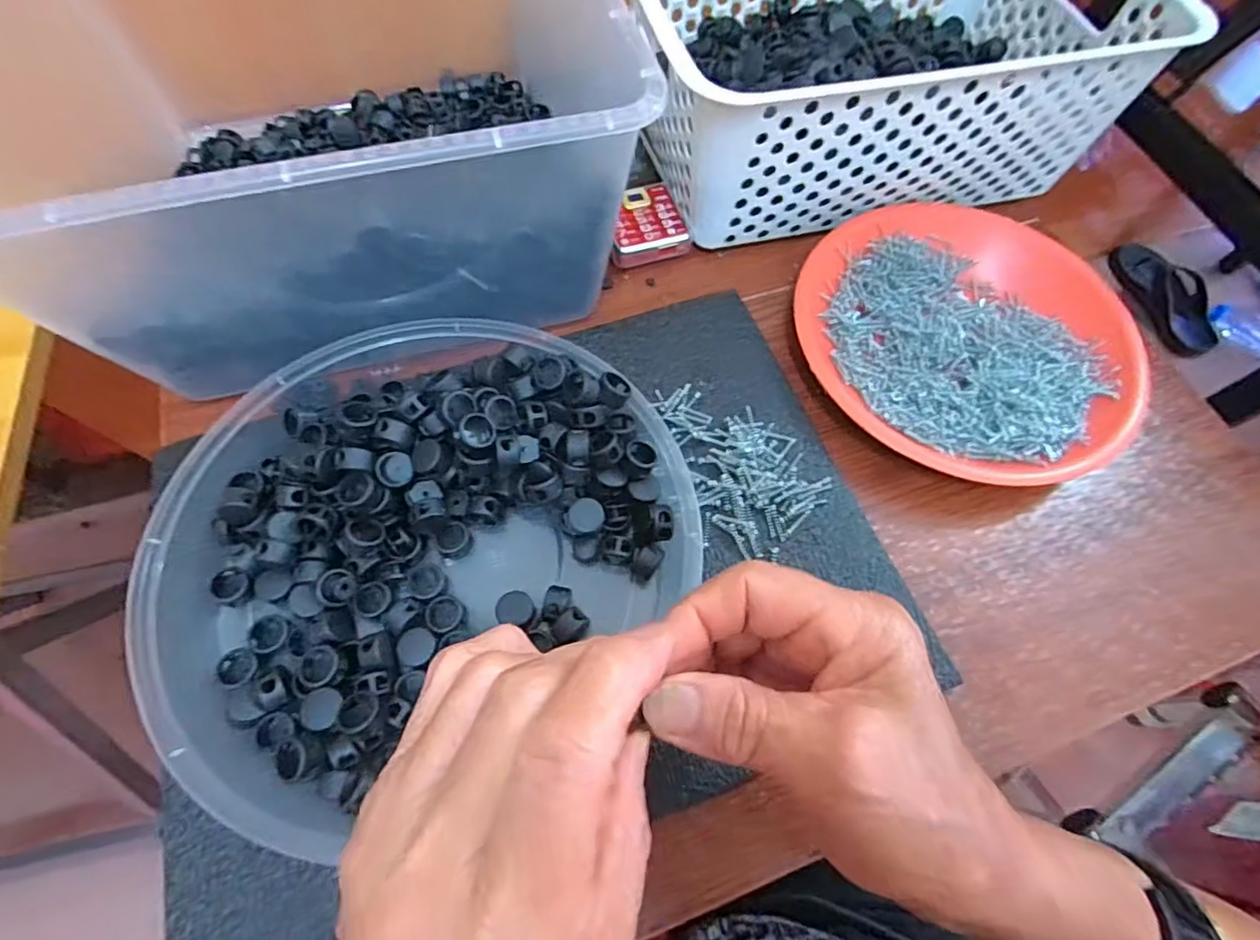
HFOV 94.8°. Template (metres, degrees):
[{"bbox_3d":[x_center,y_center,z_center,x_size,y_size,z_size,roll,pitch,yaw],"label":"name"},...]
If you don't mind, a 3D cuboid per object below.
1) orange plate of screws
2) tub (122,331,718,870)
[{"bbox_3d":[0.198,-0.081,0.349,0.192,0.030,0.182,33,69,12],"label":"orange plate of screws"},{"bbox_3d":[-0.106,0.016,0.280,0.230,0.053,0.210,-33,71,-15],"label":"tub"}]

